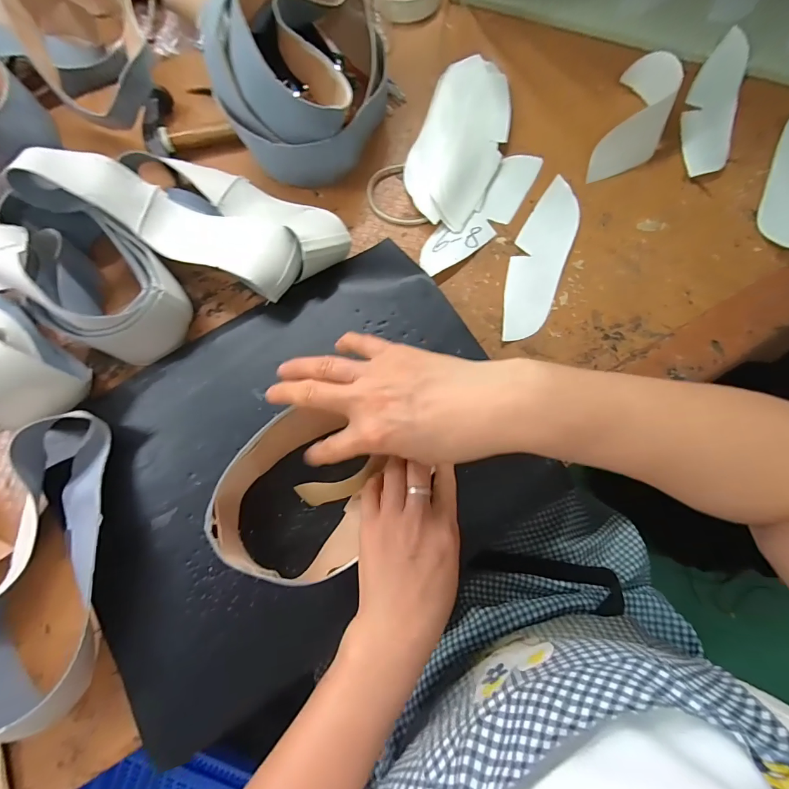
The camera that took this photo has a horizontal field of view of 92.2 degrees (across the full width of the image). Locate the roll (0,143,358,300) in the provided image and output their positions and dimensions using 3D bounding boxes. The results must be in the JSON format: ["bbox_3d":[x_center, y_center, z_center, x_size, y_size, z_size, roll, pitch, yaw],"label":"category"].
[{"bbox_3d":[-0.185,-0.179,0.380,0.257,0.099,0.142,29,79,7],"label":"roll"}]

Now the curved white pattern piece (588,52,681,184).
[{"bbox_3d":[0.278,-0.312,0.425,0.063,0.050,0.152,23,78,6],"label":"curved white pattern piece"}]

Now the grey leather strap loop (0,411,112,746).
[{"bbox_3d":[-0.306,0.151,0.323,0.101,0.058,0.270,8,77,2],"label":"grey leather strap loop"}]

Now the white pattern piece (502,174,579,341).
[{"bbox_3d":[0.160,-0.148,0.418,0.055,0.005,0.197,20,79,6],"label":"white pattern piece"}]

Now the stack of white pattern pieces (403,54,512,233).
[{"bbox_3d":[0.077,-0.295,0.439,0.099,0.027,0.217,21,78,5],"label":"stack of white pattern pieces"}]

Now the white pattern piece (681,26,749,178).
[{"bbox_3d":[0.390,-0.350,0.457,0.058,0.026,0.199,19,78,5],"label":"white pattern piece"}]

